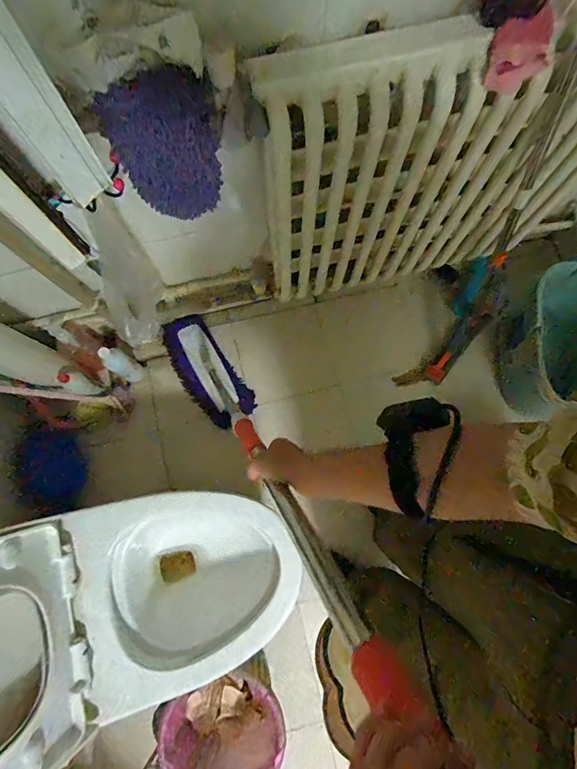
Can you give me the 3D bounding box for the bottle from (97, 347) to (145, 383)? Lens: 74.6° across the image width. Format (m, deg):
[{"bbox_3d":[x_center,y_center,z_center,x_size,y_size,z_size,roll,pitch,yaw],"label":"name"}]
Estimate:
[{"bbox_3d":[-0.510,-0.059,1.166,0.073,0.218,0.073,27,80,5],"label":"bottle"}]

